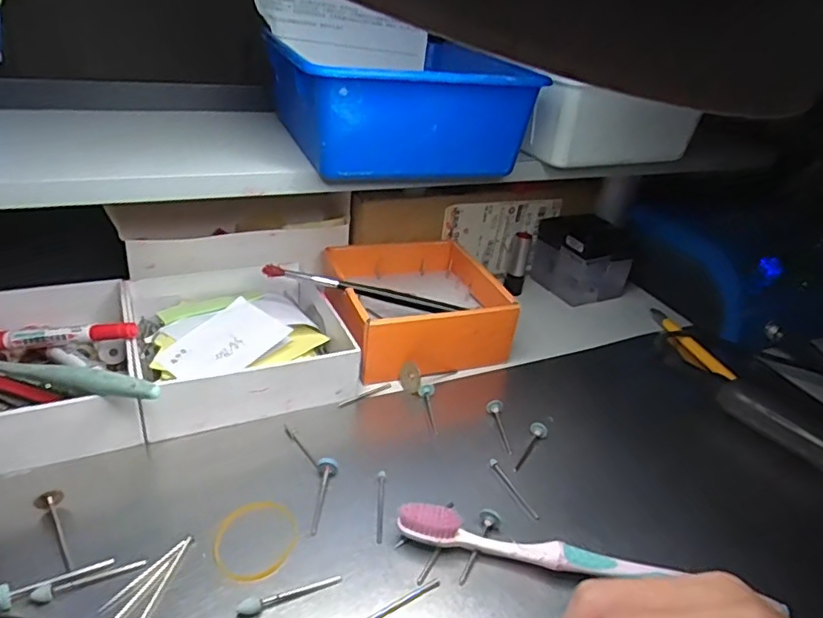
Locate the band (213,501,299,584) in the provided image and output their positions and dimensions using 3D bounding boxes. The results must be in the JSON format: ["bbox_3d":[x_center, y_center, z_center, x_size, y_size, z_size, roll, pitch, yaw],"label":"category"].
[{"bbox_3d":[-0.076,0.111,0.283,0.043,0.004,0.042,6,30,-3],"label":"band"}]

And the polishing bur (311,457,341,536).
[{"bbox_3d":[-0.048,0.101,0.309,0.012,0.010,0.044,8,43,1],"label":"polishing bur"}]

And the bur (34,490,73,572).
[{"bbox_3d":[-0.167,0.106,0.274,0.012,0.013,0.045,-17,37,-36],"label":"bur"}]

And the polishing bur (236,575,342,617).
[{"bbox_3d":[-0.054,0.127,0.260,0.047,0.005,0.006,-10,34,-28],"label":"polishing bur"}]

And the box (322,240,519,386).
[{"bbox_3d":[0.000,-0.004,0.456,0.131,0.051,0.132,-1,31,-15],"label":"box"}]

